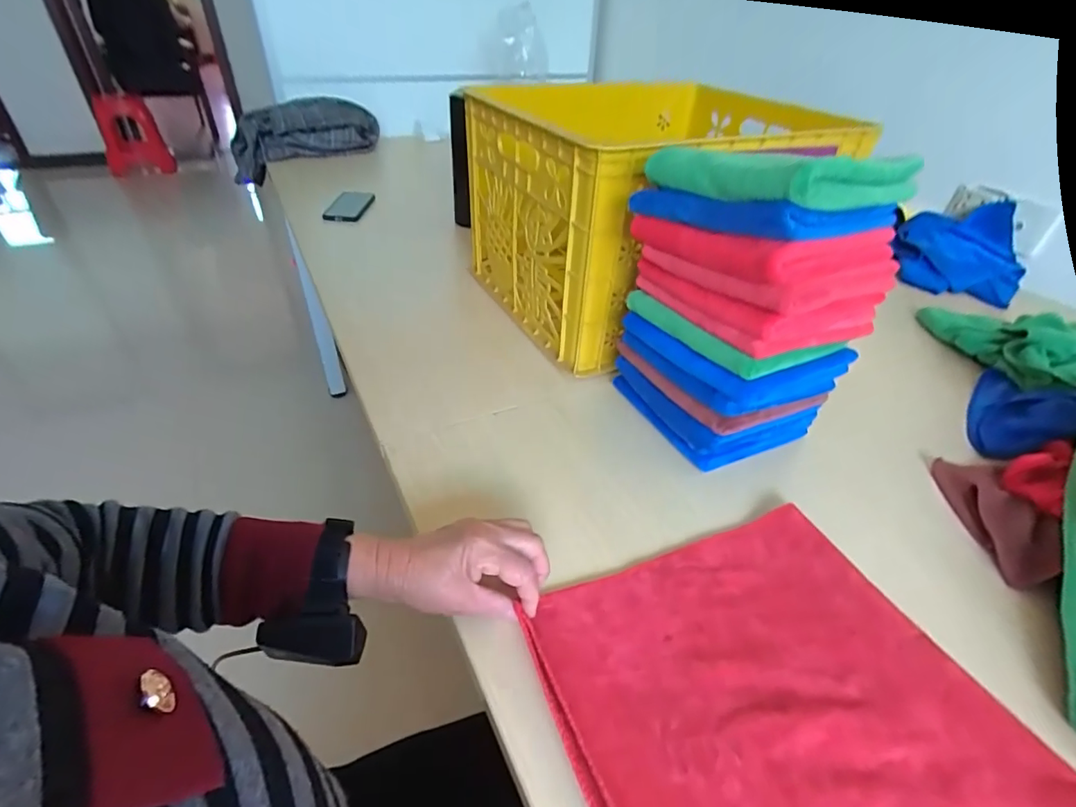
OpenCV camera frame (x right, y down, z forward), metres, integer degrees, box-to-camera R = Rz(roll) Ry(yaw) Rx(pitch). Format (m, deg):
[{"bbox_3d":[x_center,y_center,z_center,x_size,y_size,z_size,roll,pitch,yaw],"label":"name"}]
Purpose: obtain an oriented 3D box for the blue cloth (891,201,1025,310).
[{"bbox_3d":[0.854,-0.313,1.033,0.231,0.111,0.222,29,44,29],"label":"blue cloth"}]

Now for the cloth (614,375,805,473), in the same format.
[{"bbox_3d":[0.200,-0.002,0.628,0.156,0.031,0.185,-14,41,-21],"label":"cloth"}]

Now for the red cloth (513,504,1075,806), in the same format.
[{"bbox_3d":[0.180,0.227,0.349,0.295,0.016,0.310,-13,40,-19],"label":"red cloth"}]

